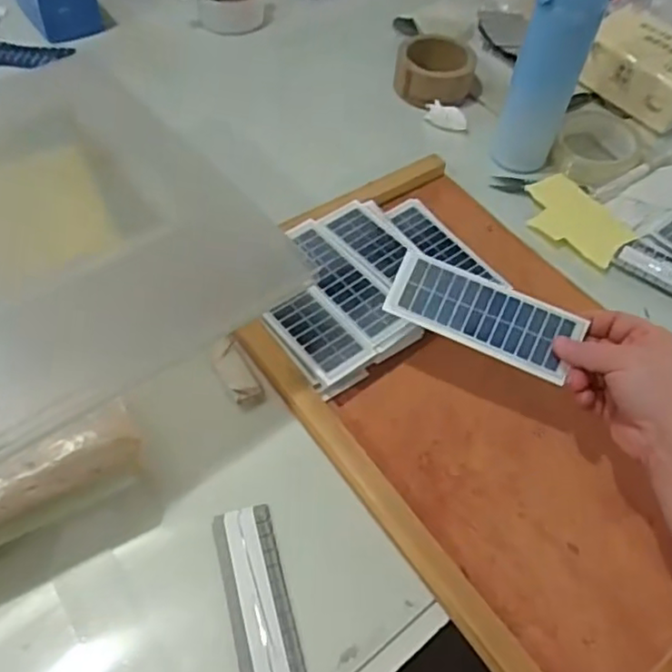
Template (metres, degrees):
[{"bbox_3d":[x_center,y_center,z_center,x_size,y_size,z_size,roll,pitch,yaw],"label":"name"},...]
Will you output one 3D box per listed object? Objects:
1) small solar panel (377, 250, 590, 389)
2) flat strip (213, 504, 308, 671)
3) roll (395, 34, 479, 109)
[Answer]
[{"bbox_3d":[0.110,-0.017,0.475,0.138,0.007,0.054,24,89,11],"label":"small solar panel"},{"bbox_3d":[-0.052,0.180,0.426,0.041,0.005,0.129,-11,56,-12],"label":"flat strip"},{"bbox_3d":[0.118,-0.316,0.762,0.097,0.046,0.091,2,54,-3],"label":"roll"}]

